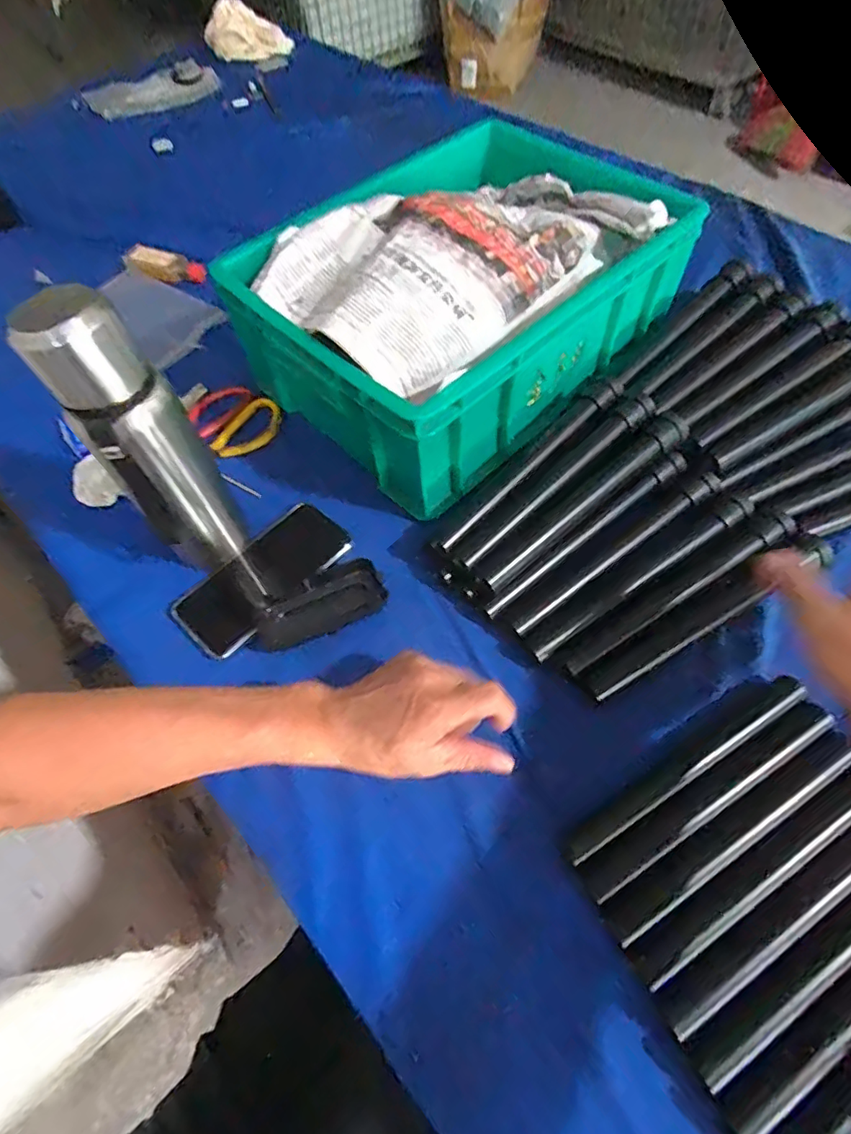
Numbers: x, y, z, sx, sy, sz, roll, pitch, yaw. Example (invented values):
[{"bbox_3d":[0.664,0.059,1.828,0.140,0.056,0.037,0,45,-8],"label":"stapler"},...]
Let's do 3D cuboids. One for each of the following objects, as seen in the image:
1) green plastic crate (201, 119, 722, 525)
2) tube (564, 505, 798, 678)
[{"bbox_3d":[0.054,-0.293,0.594,0.424,0.163,0.292,-41,64,-17],"label":"green plastic crate"},{"bbox_3d":[0.216,0.017,0.465,0.242,0.020,0.026,-30,61,-13],"label":"tube"}]

